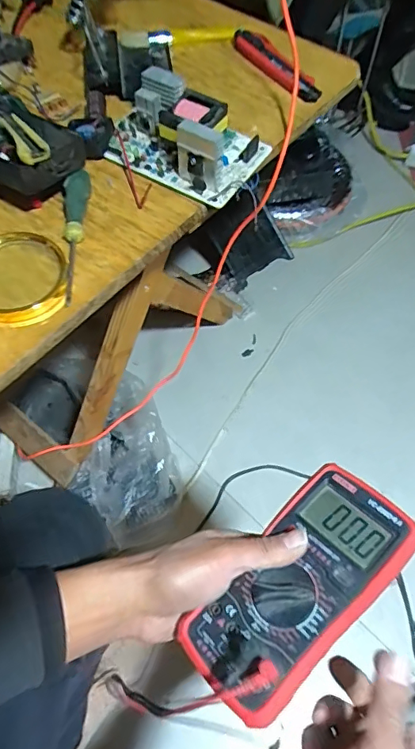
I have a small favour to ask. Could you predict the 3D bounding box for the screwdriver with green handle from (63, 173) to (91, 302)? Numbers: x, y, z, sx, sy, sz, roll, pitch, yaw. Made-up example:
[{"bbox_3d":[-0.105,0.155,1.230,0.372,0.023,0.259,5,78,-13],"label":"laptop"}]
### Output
[{"bbox_3d":[-0.128,-0.131,0.457,0.023,0.031,0.142,1,61,-1],"label":"screwdriver with green handle"}]

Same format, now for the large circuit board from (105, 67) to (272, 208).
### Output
[{"bbox_3d":[-0.027,-0.249,0.507,0.159,0.054,0.105,28,63,13],"label":"large circuit board"}]

